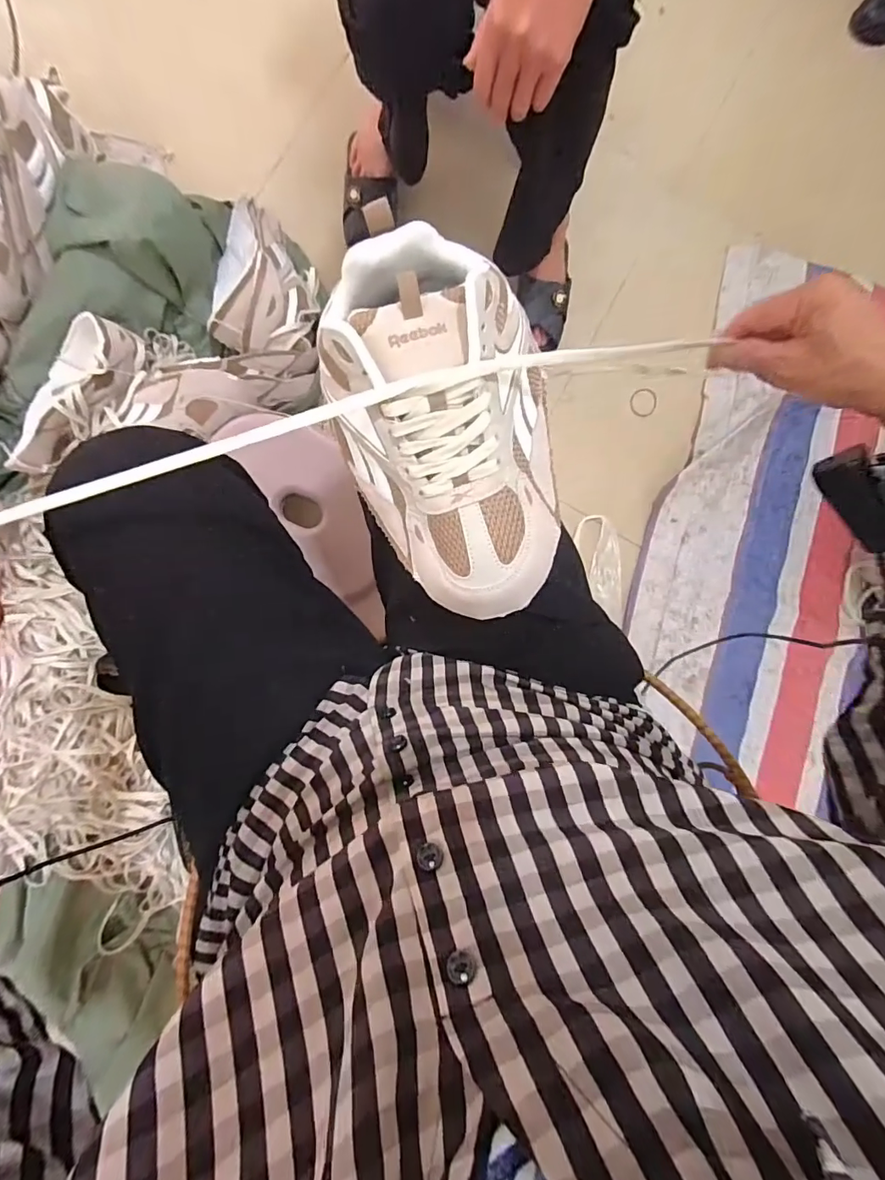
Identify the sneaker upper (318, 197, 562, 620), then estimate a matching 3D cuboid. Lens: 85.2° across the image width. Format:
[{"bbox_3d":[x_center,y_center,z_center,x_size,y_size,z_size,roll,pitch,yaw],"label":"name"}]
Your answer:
[{"bbox_3d":[0.005,-0.103,0.303,0.135,0.082,0.234,-14,86,-4],"label":"sneaker upper"}]

